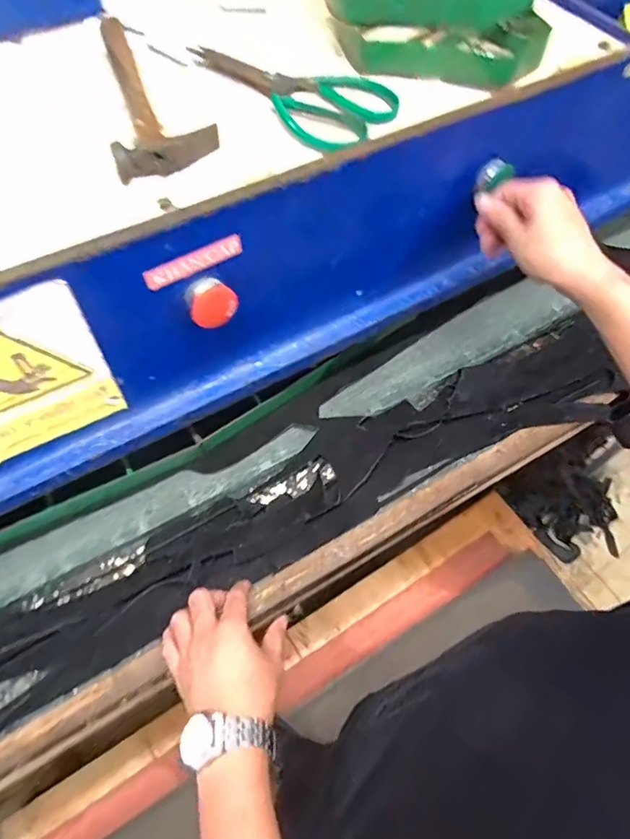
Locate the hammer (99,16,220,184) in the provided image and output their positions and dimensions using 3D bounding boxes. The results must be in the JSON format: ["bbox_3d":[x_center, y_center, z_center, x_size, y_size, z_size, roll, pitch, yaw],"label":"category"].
[{"bbox_3d":[-0.144,-0.301,0.468,0.081,0.024,0.247,-12,60,-9],"label":"hammer"}]

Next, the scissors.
[{"bbox_3d":[-0.019,-0.311,0.482,0.194,0.017,0.102,40,66,20],"label":"scissors"}]

